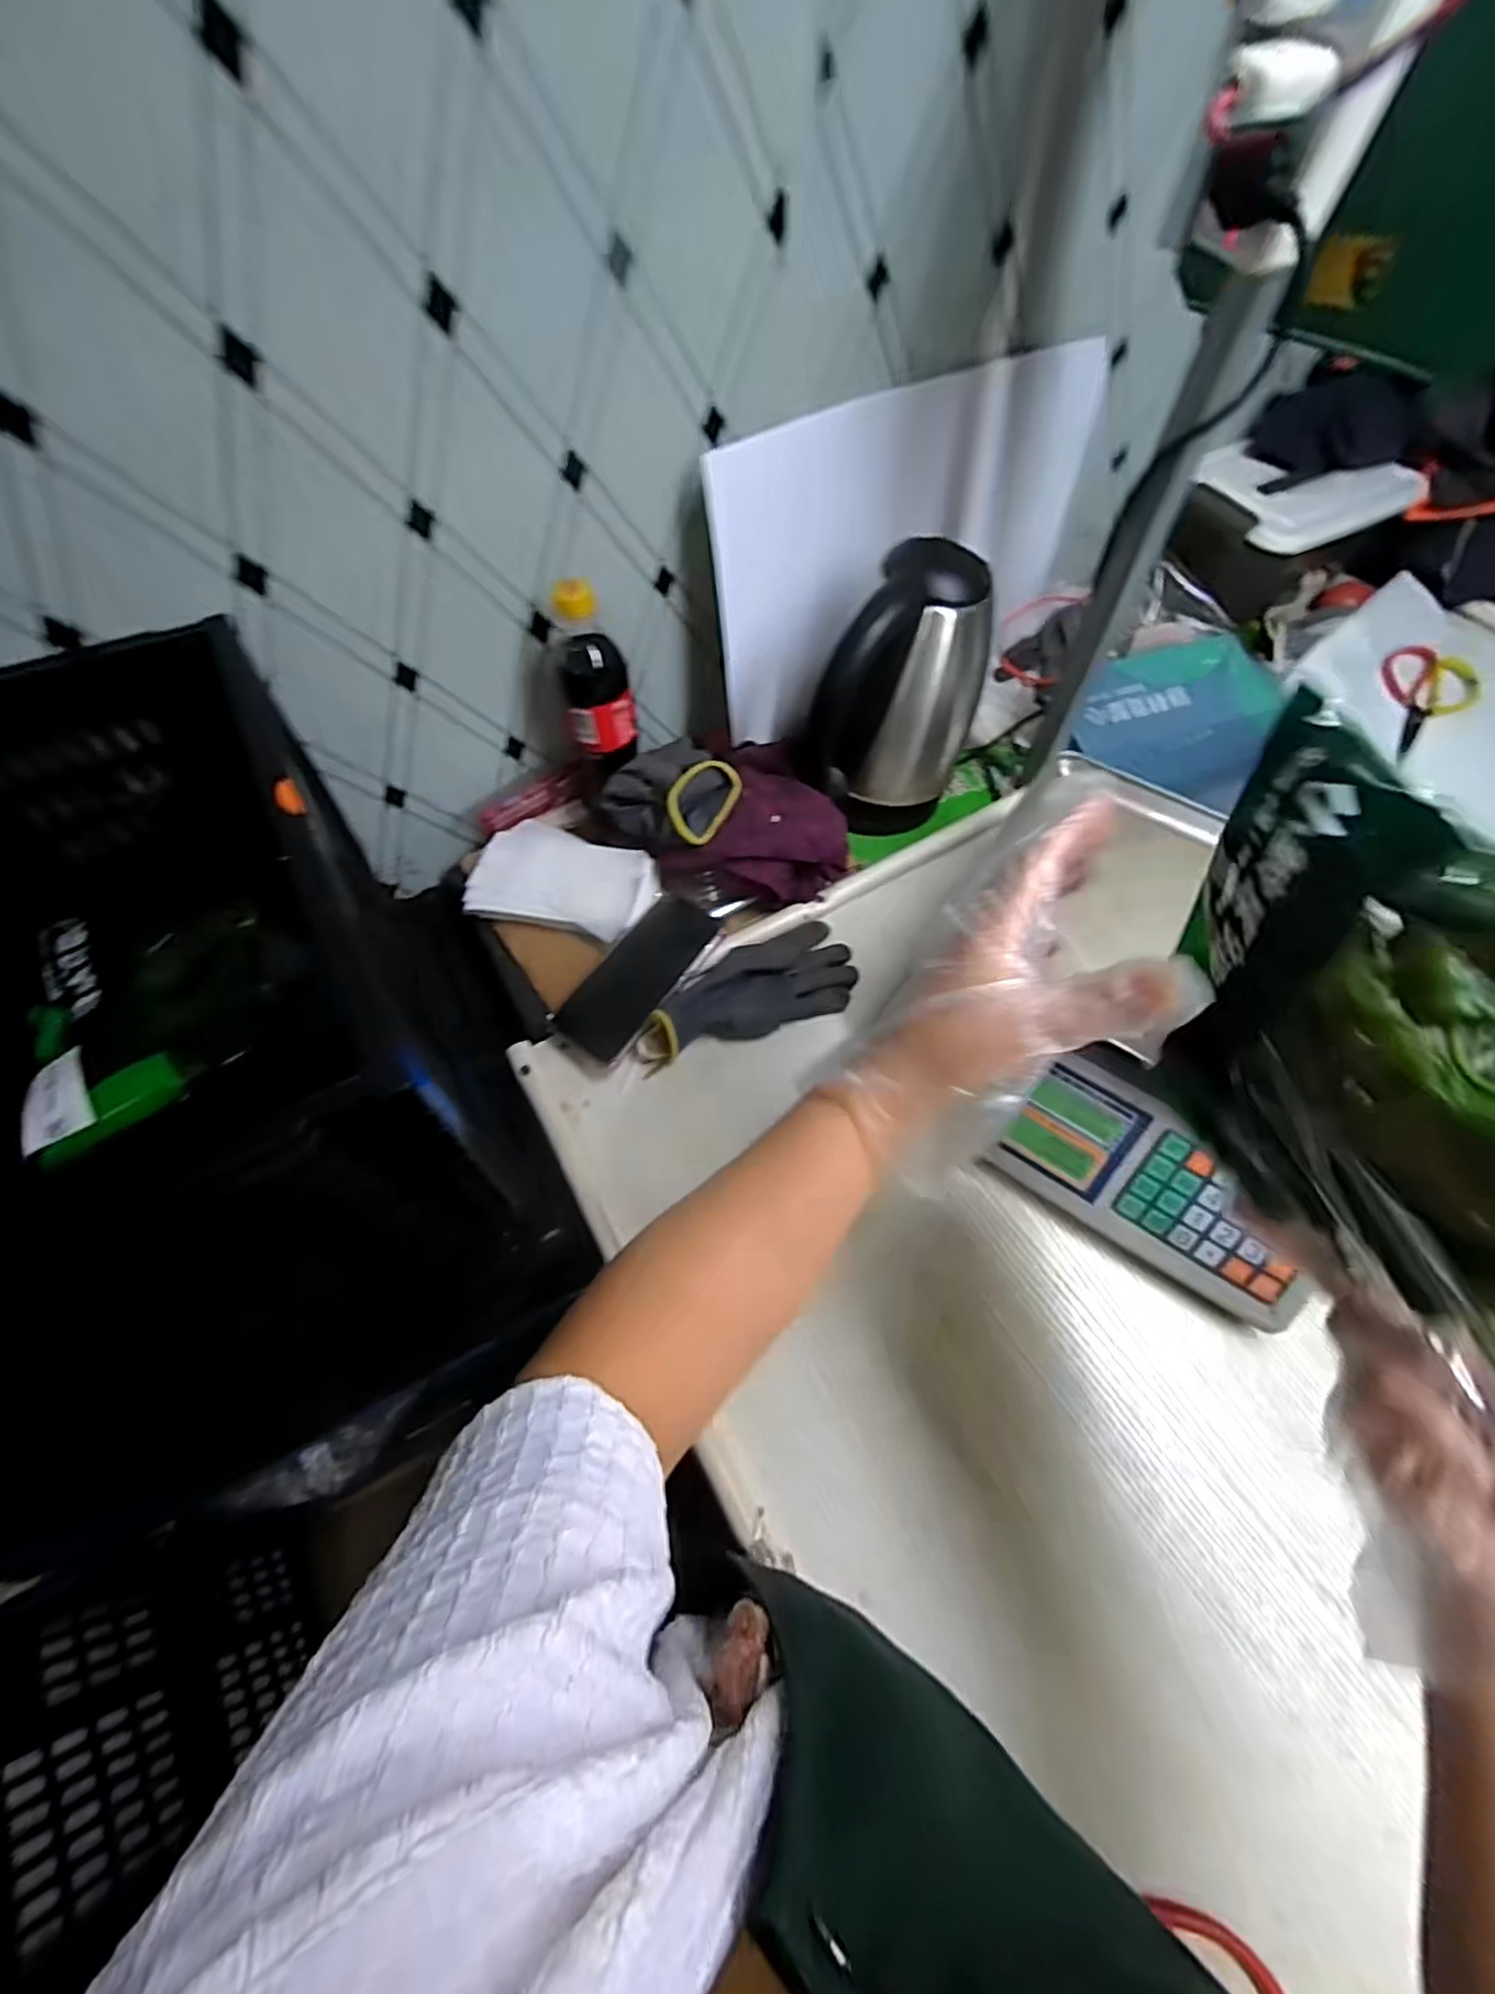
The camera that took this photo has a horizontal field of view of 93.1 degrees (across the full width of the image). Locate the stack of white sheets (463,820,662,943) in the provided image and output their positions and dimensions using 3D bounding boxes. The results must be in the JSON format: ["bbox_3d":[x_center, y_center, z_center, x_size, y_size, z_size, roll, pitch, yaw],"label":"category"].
[{"bbox_3d":[-0.171,-0.109,0.655,0.177,0.013,0.091,12,85,13],"label":"stack of white sheets"}]

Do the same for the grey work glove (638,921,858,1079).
[{"bbox_3d":[-0.002,-0.006,0.611,0.201,0.042,0.087,-21,63,-10],"label":"grey work glove"}]

